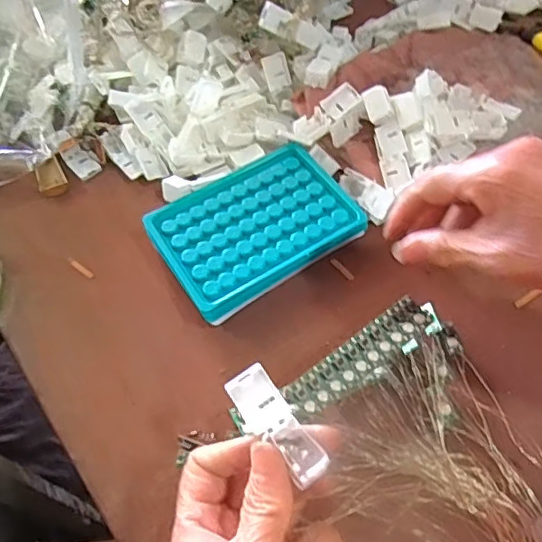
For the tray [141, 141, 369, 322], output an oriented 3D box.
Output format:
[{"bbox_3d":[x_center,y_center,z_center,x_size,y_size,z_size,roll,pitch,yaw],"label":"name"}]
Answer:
[{"bbox_3d":[-0.012,-0.035,0.410,0.131,0.010,0.099,-30,60,-12],"label":"tray"}]

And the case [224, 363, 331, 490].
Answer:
[{"bbox_3d":[0.002,0.066,0.251,0.021,0.004,0.057,-34,59,-17],"label":"case"}]

